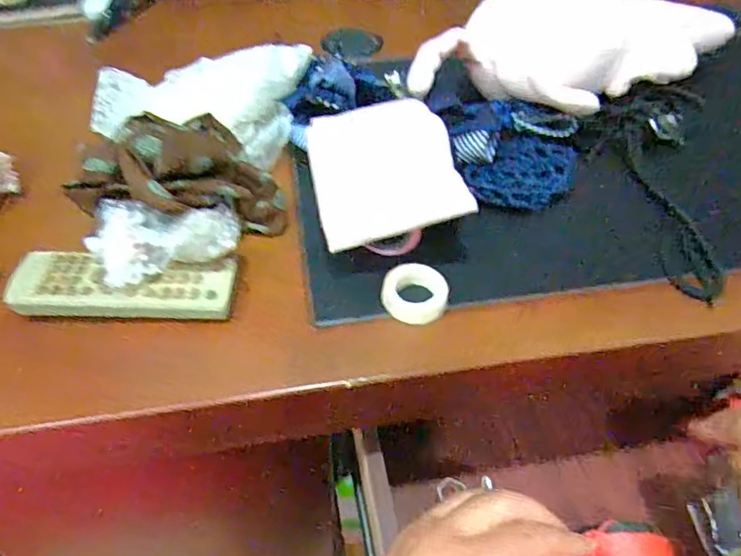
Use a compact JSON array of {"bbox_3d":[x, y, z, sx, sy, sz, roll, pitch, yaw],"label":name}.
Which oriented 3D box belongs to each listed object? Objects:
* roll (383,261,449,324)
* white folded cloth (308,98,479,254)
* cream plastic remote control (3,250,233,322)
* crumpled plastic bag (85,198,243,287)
[{"bbox_3d":[0.026,0.009,0.316,0.038,0.016,0.031,10,48,9],"label":"roll"},{"bbox_3d":[0.010,-0.063,0.314,0.084,0.015,0.075,-13,88,-6],"label":"white folded cloth"},{"bbox_3d":[-0.139,0.003,0.307,0.119,0.014,0.040,-2,48,-2],"label":"cream plastic remote control"},{"bbox_3d":[-0.118,-0.027,0.309,0.079,0.023,0.046,-19,51,-17],"label":"crumpled plastic bag"}]

